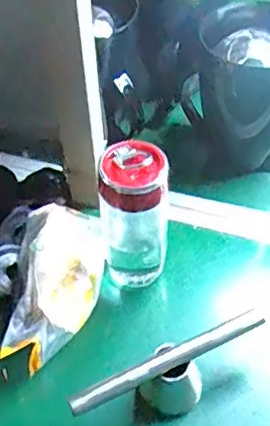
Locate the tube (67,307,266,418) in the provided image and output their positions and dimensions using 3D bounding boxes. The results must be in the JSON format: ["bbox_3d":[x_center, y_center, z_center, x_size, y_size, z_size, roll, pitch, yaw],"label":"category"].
[{"bbox_3d":[0.032,0.138,0.567,0.199,0.020,0.019,-22,52,-16],"label":"tube"}]

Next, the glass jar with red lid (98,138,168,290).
[{"bbox_3d":[0.000,0.009,0.629,0.067,0.172,0.059,3,48,2],"label":"glass jar with red lid"}]

